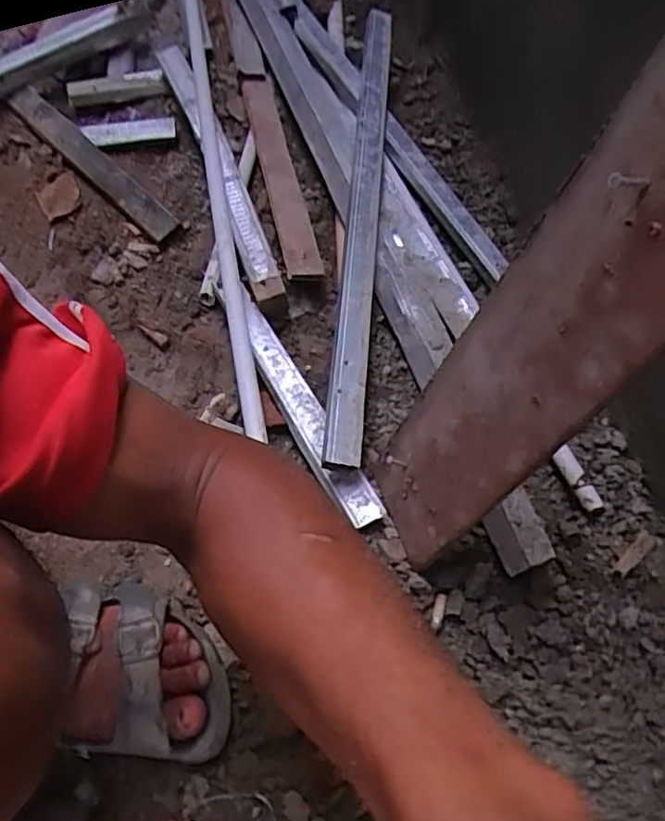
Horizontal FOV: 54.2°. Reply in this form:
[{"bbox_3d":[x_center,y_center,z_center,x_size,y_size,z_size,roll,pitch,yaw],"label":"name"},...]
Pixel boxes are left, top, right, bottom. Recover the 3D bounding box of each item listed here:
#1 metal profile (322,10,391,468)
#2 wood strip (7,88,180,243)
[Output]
[{"bbox_3d":[0.032,-0.214,0.652,0.030,0.040,0.589,3,64,4],"label":"metal profile"},{"bbox_3d":[-0.278,-0.287,0.747,0.292,0.010,0.034,43,97,18],"label":"wood strip"}]

